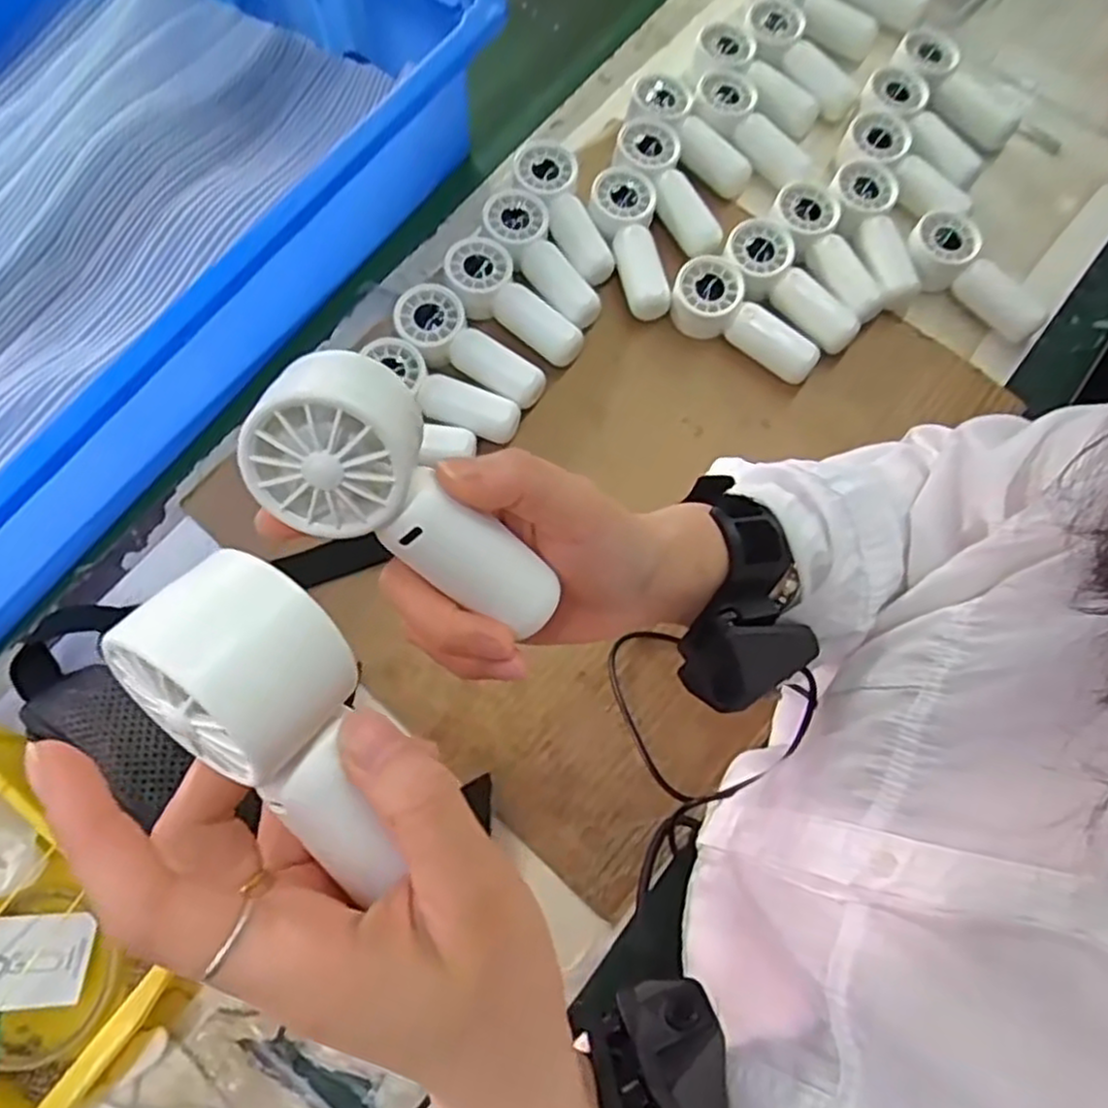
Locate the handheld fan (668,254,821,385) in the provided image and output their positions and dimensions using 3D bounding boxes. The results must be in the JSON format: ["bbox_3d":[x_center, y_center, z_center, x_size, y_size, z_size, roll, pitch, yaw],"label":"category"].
[{"bbox_3d":[0.136,-0.165,0.521,0.111,0.030,0.048,28,74,9],"label":"handheld fan"}]

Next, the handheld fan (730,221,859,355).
[{"bbox_3d":[0.166,-0.188,0.529,0.050,0.030,0.107,-34,75,-10],"label":"handheld fan"}]

